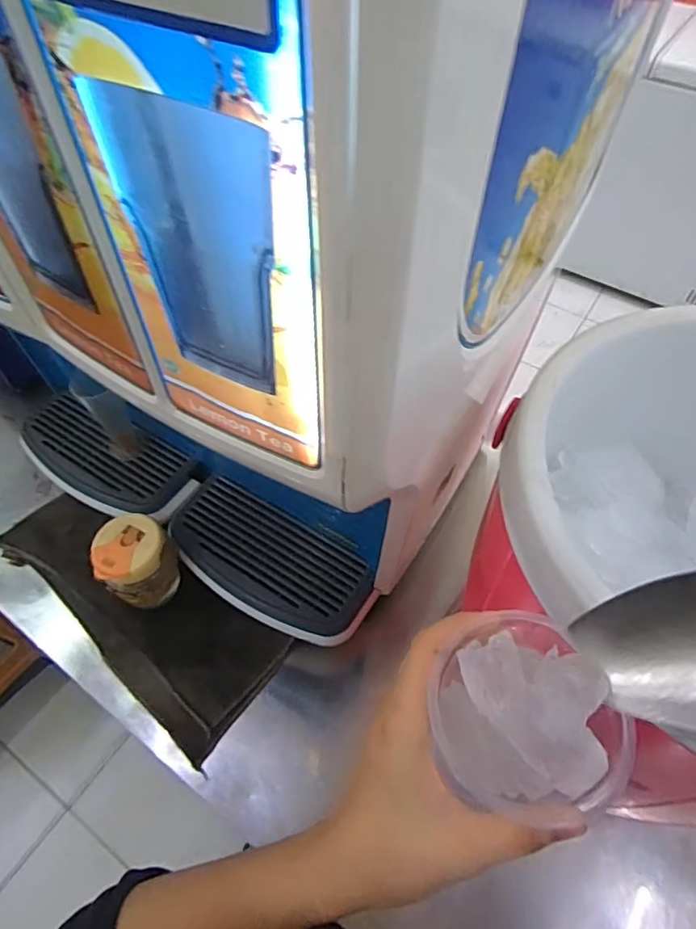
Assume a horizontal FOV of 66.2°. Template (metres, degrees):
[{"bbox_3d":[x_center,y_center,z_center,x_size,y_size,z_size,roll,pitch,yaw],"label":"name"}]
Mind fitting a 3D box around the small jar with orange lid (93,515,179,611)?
[{"bbox_3d":[-0.243,0.116,0.618,0.075,0.107,0.078,1,55,-1],"label":"small jar with orange lid"}]

